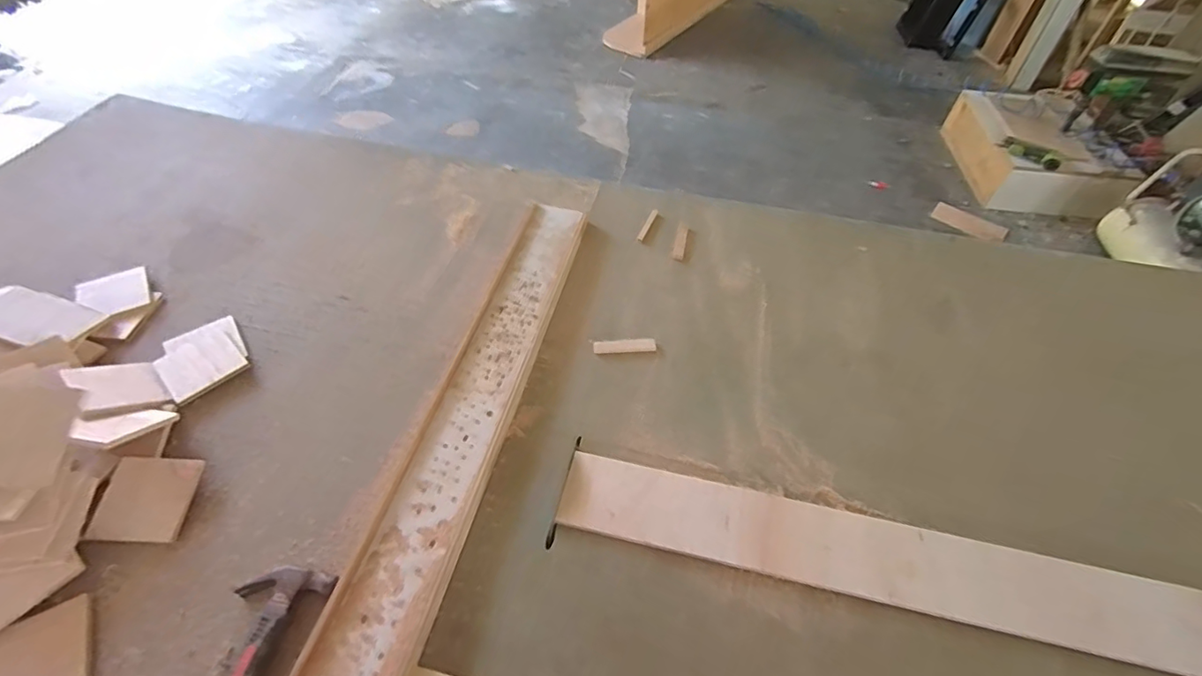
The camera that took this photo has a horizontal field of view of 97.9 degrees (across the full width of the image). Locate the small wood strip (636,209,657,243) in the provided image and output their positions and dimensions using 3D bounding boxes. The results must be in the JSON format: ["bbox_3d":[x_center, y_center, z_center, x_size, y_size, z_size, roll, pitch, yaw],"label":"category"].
[{"bbox_3d":[0.093,-0.226,1.049,0.014,0.007,0.101,20,53,14],"label":"small wood strip"}]

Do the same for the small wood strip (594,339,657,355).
[{"bbox_3d":[0.039,0.012,0.837,0.099,0.004,0.024,-3,51,-5],"label":"small wood strip"}]

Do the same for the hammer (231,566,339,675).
[{"bbox_3d":[-0.373,0.323,0.562,0.096,0.024,0.157,16,52,10],"label":"hammer"}]

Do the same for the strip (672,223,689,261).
[{"bbox_3d":[0.157,-0.187,1.028,0.021,0.006,0.100,12,51,7],"label":"strip"}]

